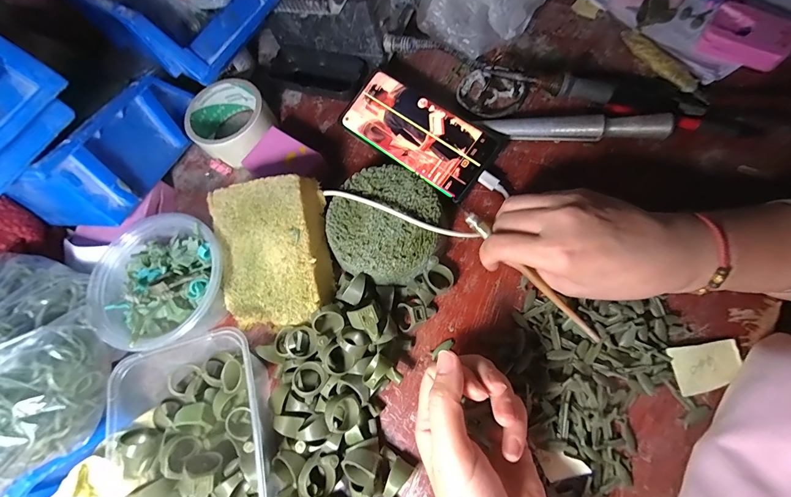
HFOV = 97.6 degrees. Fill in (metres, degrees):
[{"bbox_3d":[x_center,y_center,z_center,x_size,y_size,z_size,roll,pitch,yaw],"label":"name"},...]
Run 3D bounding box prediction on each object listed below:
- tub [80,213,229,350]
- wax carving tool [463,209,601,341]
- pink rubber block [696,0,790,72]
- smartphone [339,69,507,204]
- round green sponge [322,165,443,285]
[{"bbox_3d":[-0.208,0.030,0.302,0.126,0.036,0.116,-3,71,8],"label":"tub"},{"bbox_3d":[0.108,0.023,0.273,0.139,0.007,0.009,44,77,1],"label":"wax carving tool"},{"bbox_3d":[0.340,-0.207,0.335,0.073,0.022,0.043,23,76,15],"label":"pink rubber block"},{"bbox_3d":[0.022,-0.120,0.353,0.161,0.006,0.079,37,92,16],"label":"smartphone"},{"bbox_3d":[-0.009,-0.023,0.310,0.099,0.031,0.099,-3,71,8],"label":"round green sponge"}]

